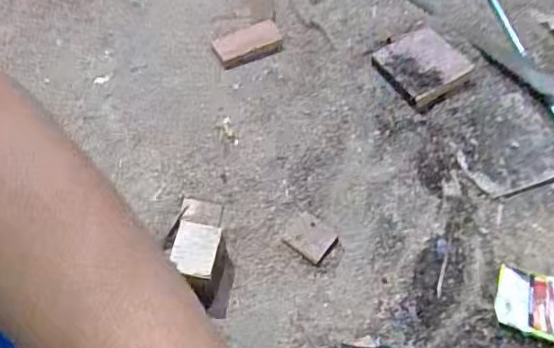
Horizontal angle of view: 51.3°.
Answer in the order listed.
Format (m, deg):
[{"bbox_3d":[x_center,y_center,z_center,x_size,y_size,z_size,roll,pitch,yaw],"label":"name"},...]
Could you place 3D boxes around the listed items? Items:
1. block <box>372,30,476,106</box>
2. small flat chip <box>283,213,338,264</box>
[{"bbox_3d":[0.157,-0.120,0.615,0.078,0.019,0.080,-28,61,-17],"label":"block"},{"bbox_3d":[0.029,0.055,0.507,0.041,0.012,0.036,33,63,20],"label":"small flat chip"}]

